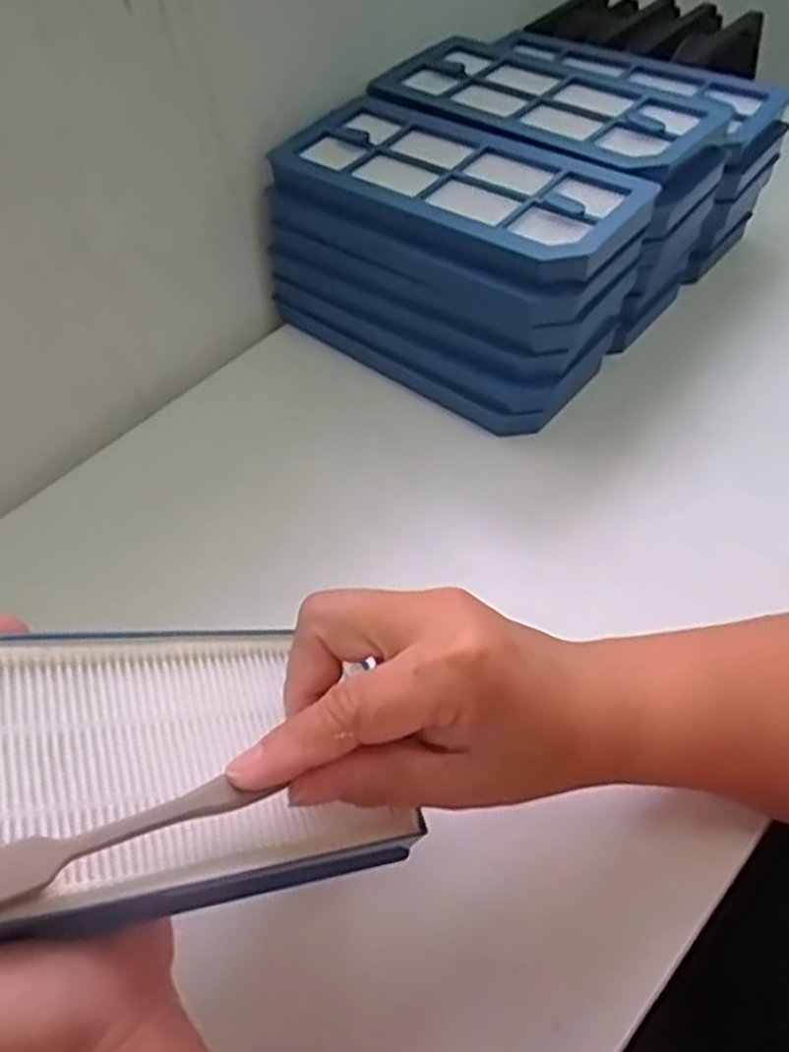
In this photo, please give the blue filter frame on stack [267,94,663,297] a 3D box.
[{"bbox_3d":[0.034,-0.188,0.439,0.201,0.024,0.088,31,61,27],"label":"blue filter frame on stack"}]

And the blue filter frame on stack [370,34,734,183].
[{"bbox_3d":[0.092,-0.257,0.480,0.204,0.018,0.105,31,61,26],"label":"blue filter frame on stack"}]

